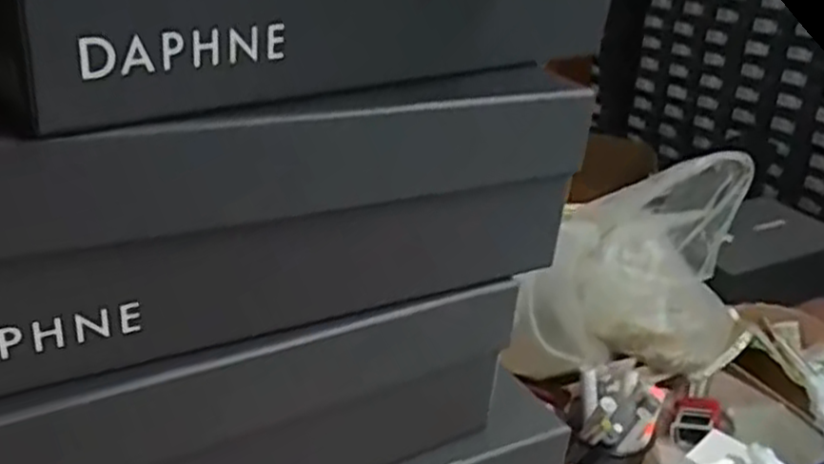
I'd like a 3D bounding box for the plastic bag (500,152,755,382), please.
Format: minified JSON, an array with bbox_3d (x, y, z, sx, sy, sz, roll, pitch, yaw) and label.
[{"bbox_3d":[0.246,0.034,0.810,0.253,0.213,0.106,-1,26,-11],"label":"plastic bag"}]

